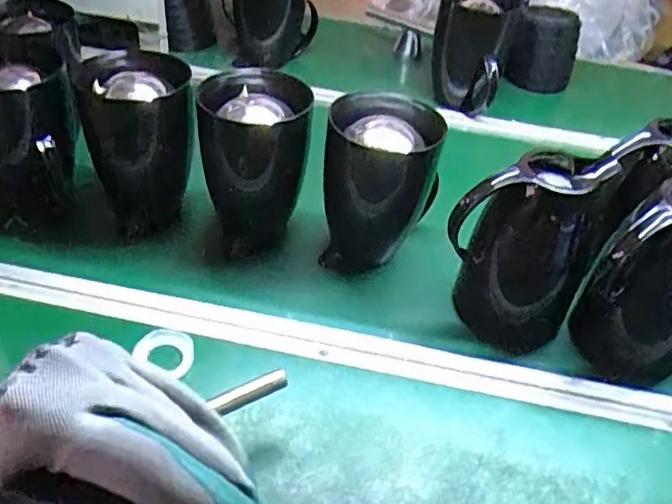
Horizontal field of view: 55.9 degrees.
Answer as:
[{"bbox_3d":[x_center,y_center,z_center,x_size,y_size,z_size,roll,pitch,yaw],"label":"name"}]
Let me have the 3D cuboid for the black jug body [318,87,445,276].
[{"bbox_3d":[0.054,-0.082,0.765,0.127,0.201,0.128,16,41,10],"label":"black jug body"}]

